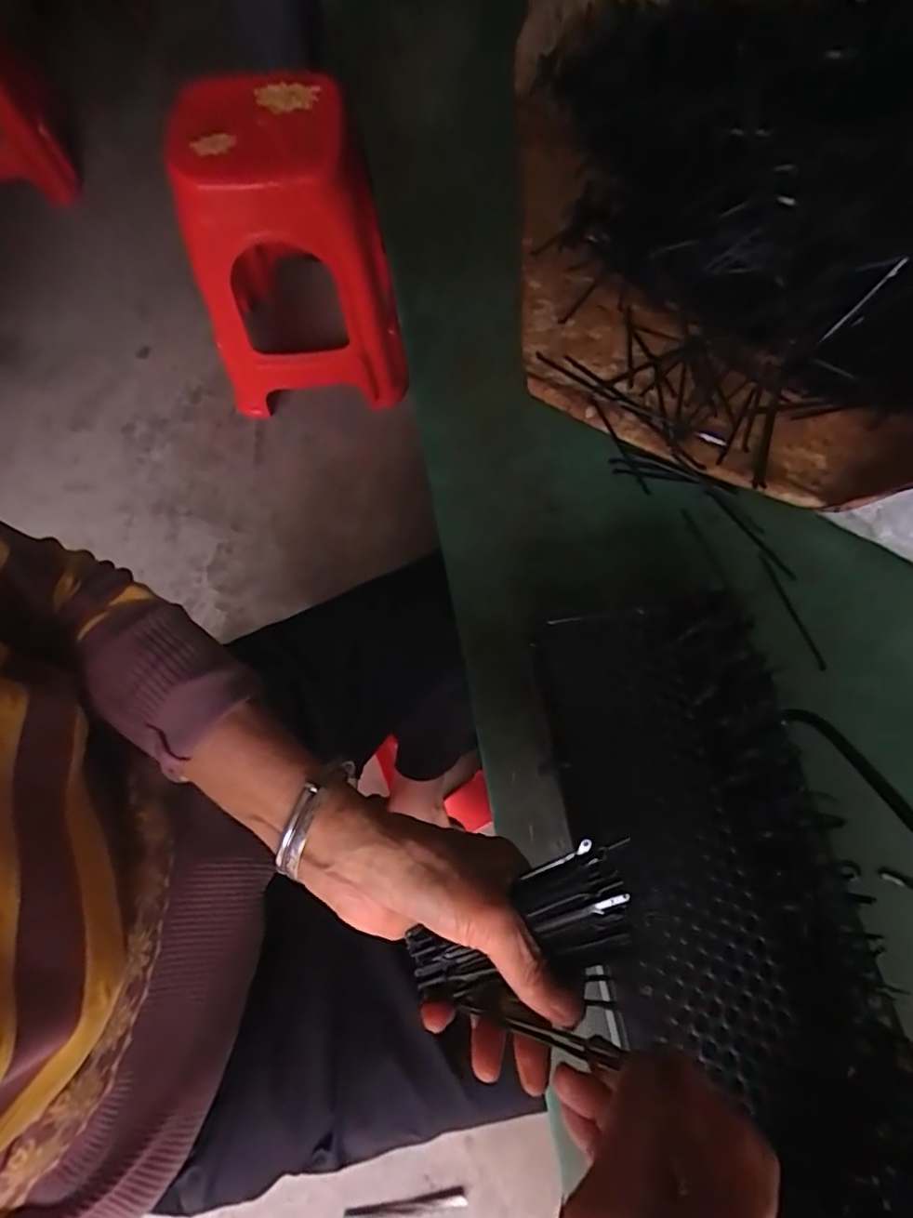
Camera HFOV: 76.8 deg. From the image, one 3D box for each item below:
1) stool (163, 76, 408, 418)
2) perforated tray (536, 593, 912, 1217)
[{"bbox_3d":[-0.318,-0.664,1.114,0.360,0.422,0.360,-8,69,-3],"label":"stool"},{"bbox_3d":[0.168,0.261,0.279,0.135,0.073,0.584,-8,64,-3],"label":"perforated tray"}]

